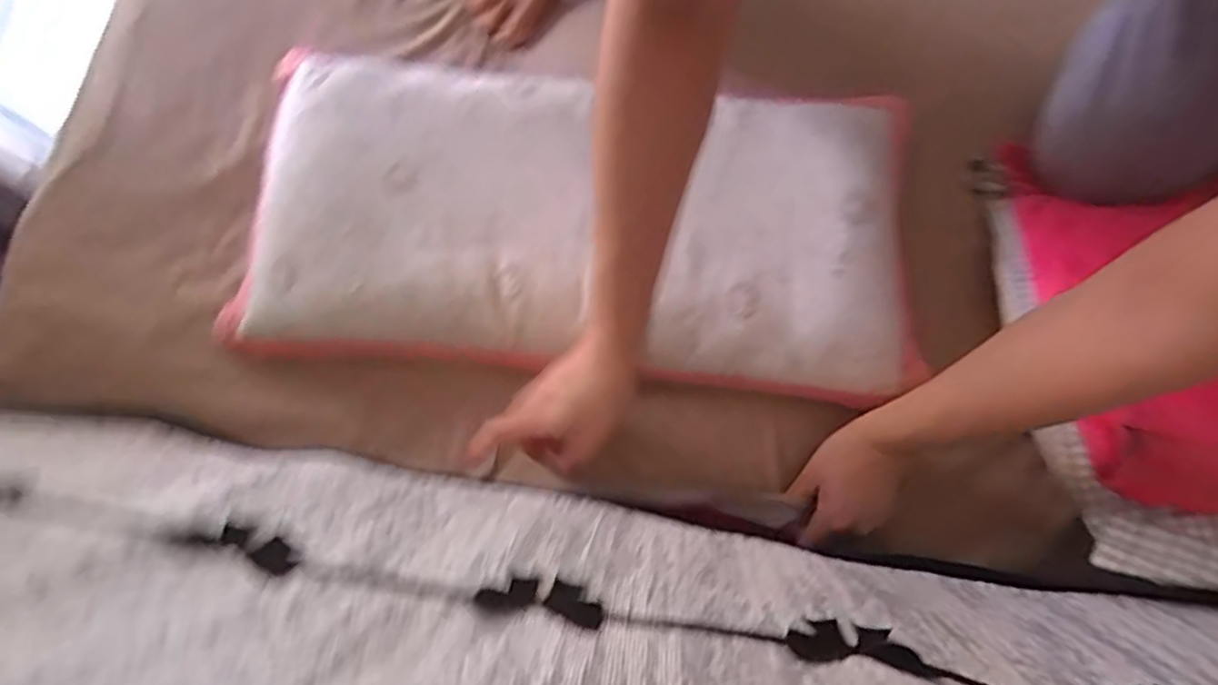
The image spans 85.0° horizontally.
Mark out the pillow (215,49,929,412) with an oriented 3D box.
[{"bbox_3d":[-0.031,-0.115,0.597,0.578,0.051,0.281,8,76,3],"label":"pillow"}]

